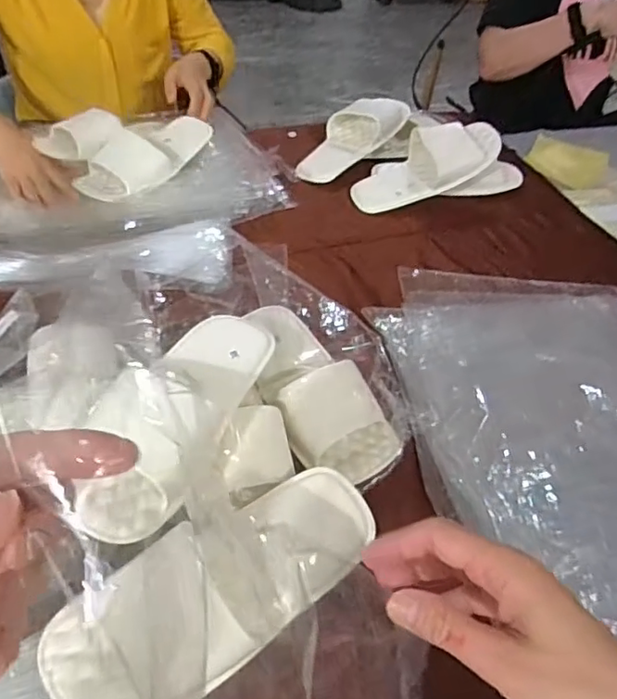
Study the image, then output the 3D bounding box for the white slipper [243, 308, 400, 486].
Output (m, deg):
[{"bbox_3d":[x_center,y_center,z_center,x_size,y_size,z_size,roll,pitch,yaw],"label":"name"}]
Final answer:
[{"bbox_3d":[-0.001,0.030,0.580,0.097,0.056,0.234,-22,51,-24],"label":"white slipper"}]

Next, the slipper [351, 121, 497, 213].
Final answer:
[{"bbox_3d":[0.176,-0.282,0.882,0.239,0.059,0.100,-28,49,1],"label":"slipper"}]

